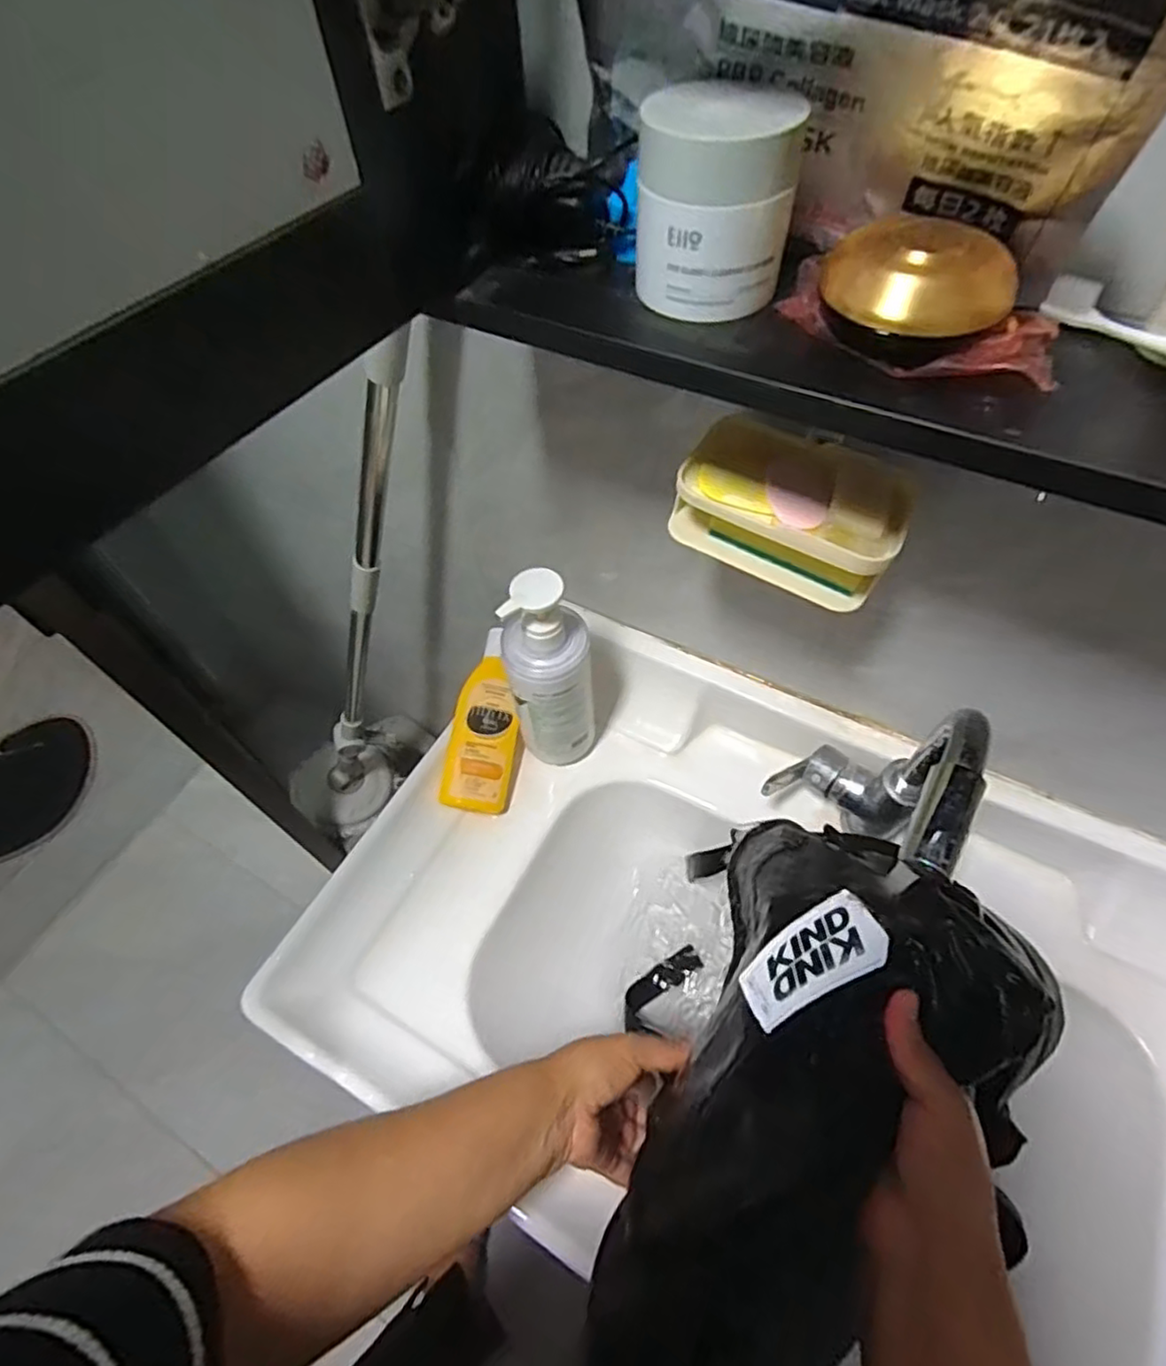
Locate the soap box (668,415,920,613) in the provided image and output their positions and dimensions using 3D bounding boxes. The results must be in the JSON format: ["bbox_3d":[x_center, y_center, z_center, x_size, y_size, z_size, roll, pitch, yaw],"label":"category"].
[{"bbox_3d":[0.130,-0.107,0.416,0.136,0.058,0.087,24,61,18],"label":"soap box"}]

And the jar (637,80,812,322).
[{"bbox_3d":[0.062,-0.226,0.307,0.068,0.074,0.069,9,57,9],"label":"jar"}]

